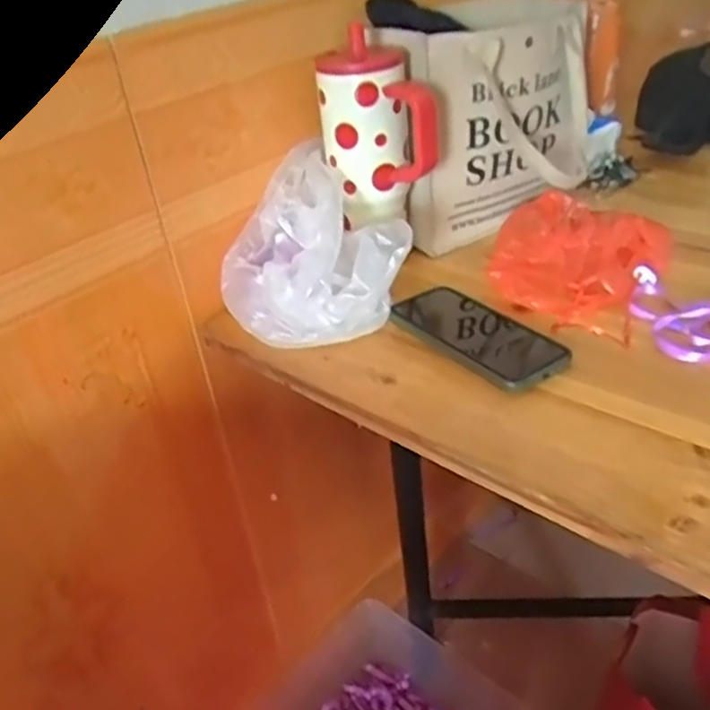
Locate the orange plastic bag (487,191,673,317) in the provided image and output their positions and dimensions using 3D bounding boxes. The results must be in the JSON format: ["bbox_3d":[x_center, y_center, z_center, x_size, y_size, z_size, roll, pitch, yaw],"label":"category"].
[{"bbox_3d":[0.210,-0.105,0.697,0.146,0.041,0.171,25,46,38],"label":"orange plastic bag"}]

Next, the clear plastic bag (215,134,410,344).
[{"bbox_3d":[-0.044,-0.094,0.675,0.164,0.123,0.224,-18,36,-14],"label":"clear plastic bag"}]

